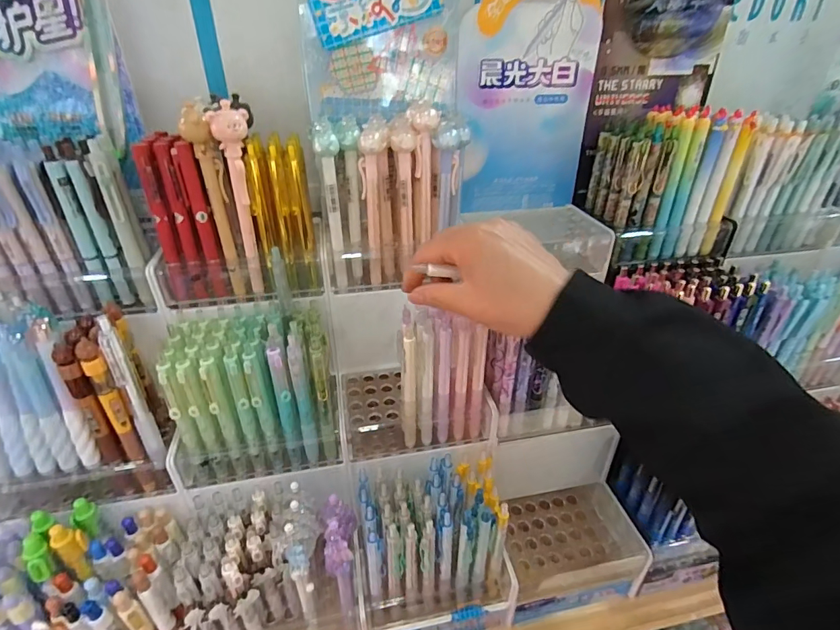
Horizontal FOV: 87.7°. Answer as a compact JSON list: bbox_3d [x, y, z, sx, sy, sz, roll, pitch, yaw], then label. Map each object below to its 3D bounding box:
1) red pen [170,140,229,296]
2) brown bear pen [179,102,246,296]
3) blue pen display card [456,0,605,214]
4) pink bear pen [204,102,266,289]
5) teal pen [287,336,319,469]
[{"bbox_3d":[-0.177,-0.073,0.357,0.014,0.127,0.007,-13,34,-20],"label":"red pen"},{"bbox_3d":[-0.166,-0.085,0.359,0.022,0.156,0.021,-15,35,-22],"label":"brown bear pen"},{"bbox_3d":[0.107,-0.213,0.430,0.140,0.214,0.006,-9,32,-8],"label":"blue pen display card"},{"bbox_3d":[-0.140,-0.087,0.354,0.026,0.149,0.013,-9,33,-14],"label":"pink bear pen"},{"bbox_3d":[-0.098,0.076,0.370,0.012,0.134,0.013,-11,34,-17],"label":"teal pen"}]

